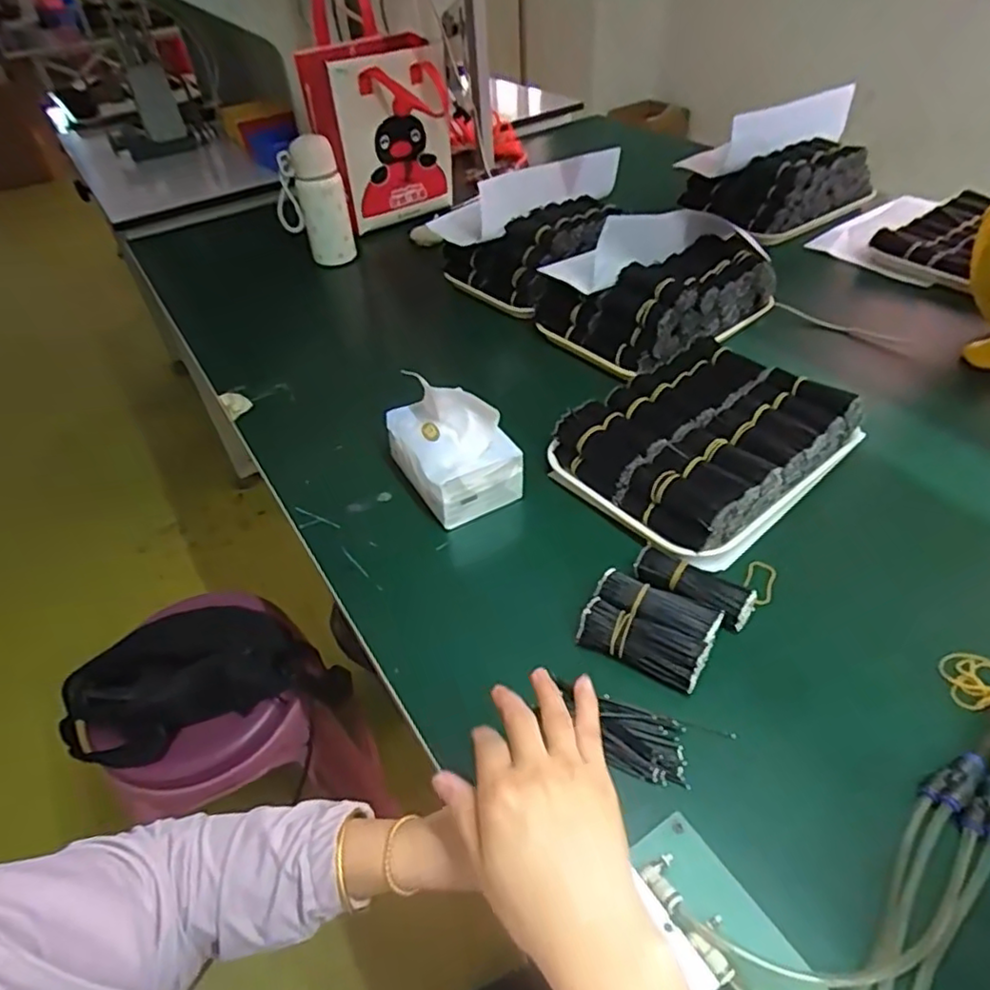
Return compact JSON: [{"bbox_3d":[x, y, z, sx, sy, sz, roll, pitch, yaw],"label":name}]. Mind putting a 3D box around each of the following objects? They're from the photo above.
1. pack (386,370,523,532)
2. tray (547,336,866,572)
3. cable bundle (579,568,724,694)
[{"bbox_3d":[-0.047,-0.052,0.671,0.104,0.116,0.133,-23,47,-17],"label":"pack"},{"bbox_3d":[0.227,-0.053,0.688,0.287,0.074,0.217,-31,50,-24],"label":"tray"},{"bbox_3d":[0.130,0.111,0.534,0.101,0.033,0.075,20,49,23],"label":"cable bundle"}]

